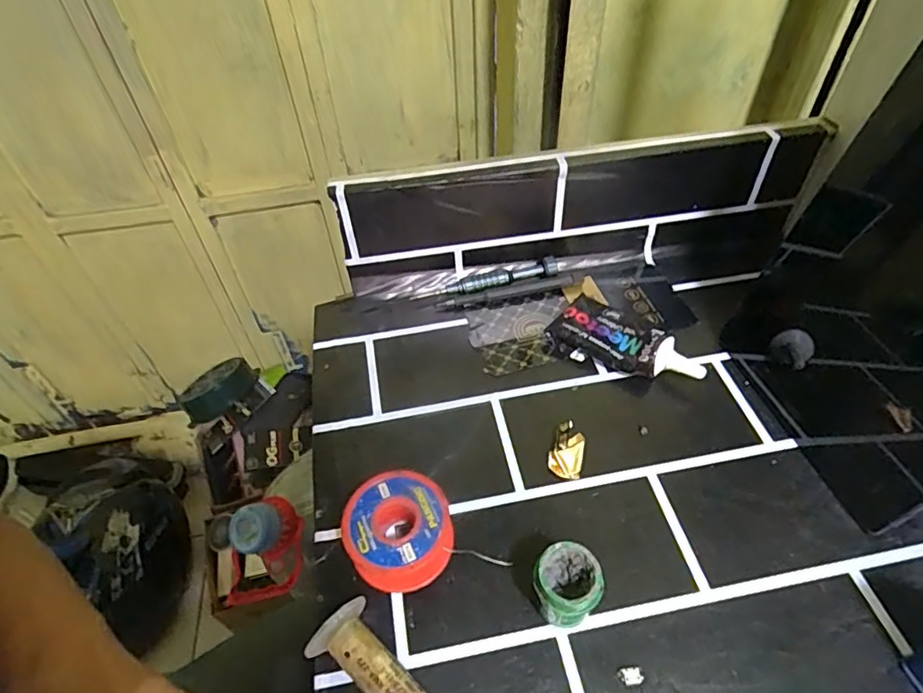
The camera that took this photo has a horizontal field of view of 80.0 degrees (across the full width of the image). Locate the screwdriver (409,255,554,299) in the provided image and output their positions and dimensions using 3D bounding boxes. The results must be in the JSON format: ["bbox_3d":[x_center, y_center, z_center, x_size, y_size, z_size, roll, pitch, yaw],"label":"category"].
[{"bbox_3d":[0.019,-0.050,0.418,0.111,0.014,0.015,-13,49,-7],"label":"screwdriver"}]

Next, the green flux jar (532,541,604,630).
[{"bbox_3d":[0.049,0.113,0.259,0.029,0.036,0.028,-2,49,3],"label":"green flux jar"}]

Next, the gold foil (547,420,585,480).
[{"bbox_3d":[0.062,0.061,0.324,0.019,0.009,0.034,9,50,12],"label":"gold foil"}]

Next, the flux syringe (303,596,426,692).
[{"bbox_3d":[-0.030,0.154,0.238,0.028,0.024,0.087,-37,56,-25],"label":"flux syringe"}]

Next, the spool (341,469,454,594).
[{"bbox_3d":[-0.032,0.096,0.285,0.051,0.029,0.052,-2,49,3],"label":"spool"}]

